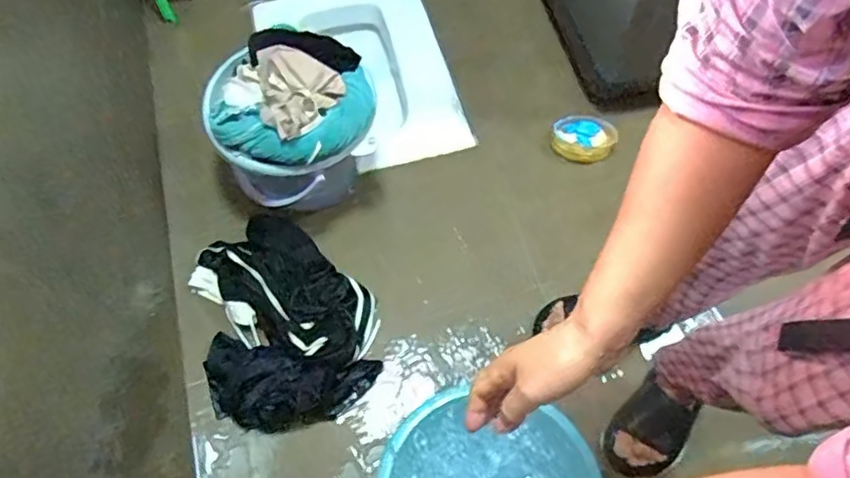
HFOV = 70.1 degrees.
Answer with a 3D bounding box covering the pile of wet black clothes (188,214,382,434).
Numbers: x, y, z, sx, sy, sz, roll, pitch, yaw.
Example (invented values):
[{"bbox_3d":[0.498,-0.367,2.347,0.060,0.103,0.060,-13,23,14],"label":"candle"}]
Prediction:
[{"bbox_3d":[-0.258,0.149,1.140,0.321,0.080,0.392,-14,66,-7],"label":"pile of wet black clothes"}]

